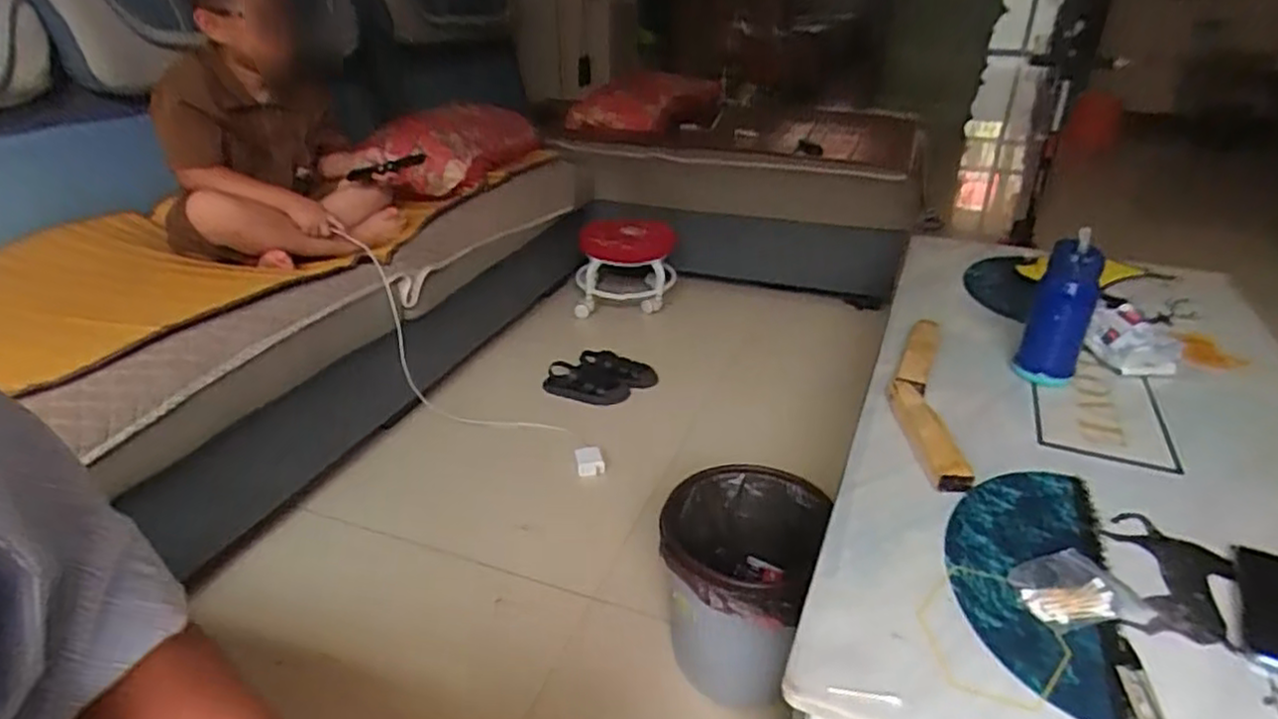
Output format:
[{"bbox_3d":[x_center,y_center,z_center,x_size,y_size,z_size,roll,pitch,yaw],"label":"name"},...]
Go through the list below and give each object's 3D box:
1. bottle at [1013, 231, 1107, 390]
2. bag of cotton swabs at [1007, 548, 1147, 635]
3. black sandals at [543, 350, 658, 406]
[{"bbox_3d":[0.609,-0.064,1.026,0.079,0.205,0.070,18,33,28],"label":"bottle"},{"bbox_3d":[0.417,0.224,0.686,0.108,0.017,0.083,-7,29,-14],"label":"bag of cotton swabs"},{"bbox_3d":[-0.093,0.044,1.774,0.265,0.052,0.163,6,30,12],"label":"black sandals"}]

